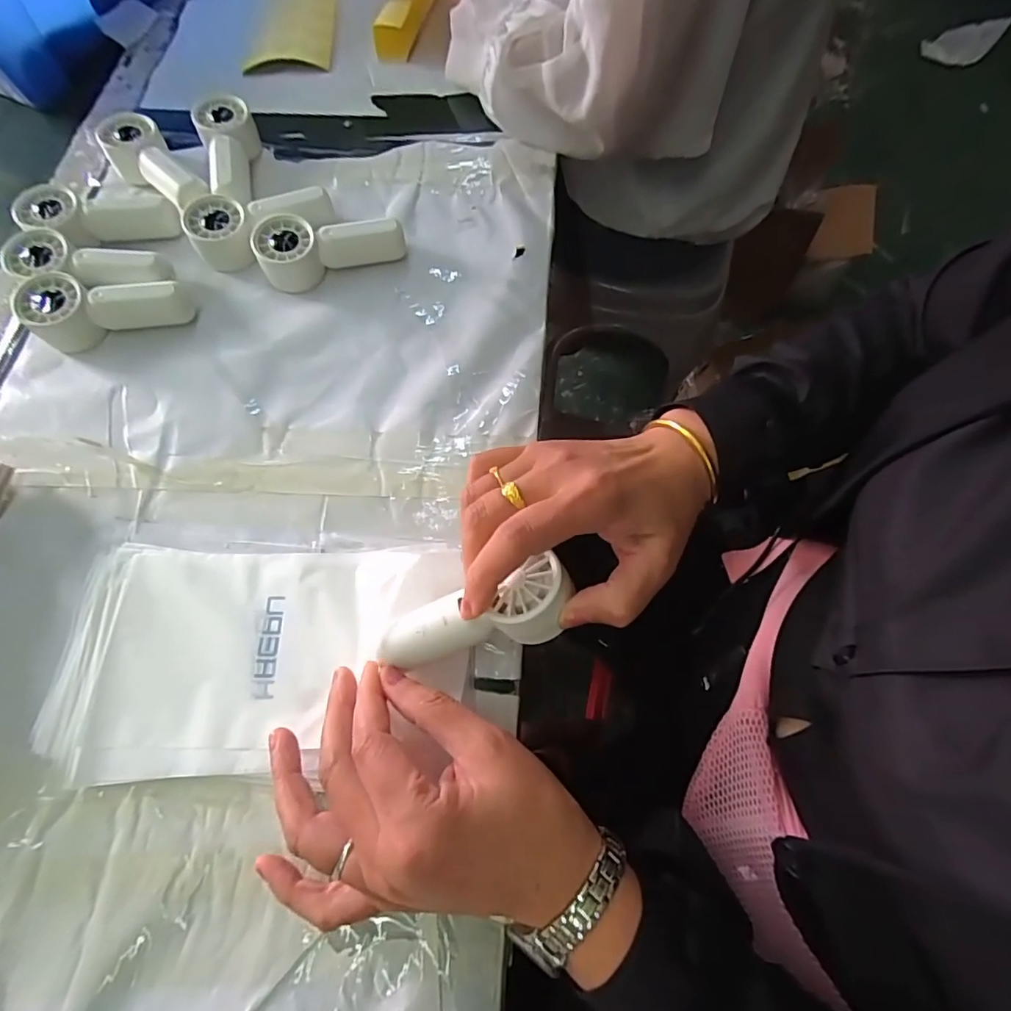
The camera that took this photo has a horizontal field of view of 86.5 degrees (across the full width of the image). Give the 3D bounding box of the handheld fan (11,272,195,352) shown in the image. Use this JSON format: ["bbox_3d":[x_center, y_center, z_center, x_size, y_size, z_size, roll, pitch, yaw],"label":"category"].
[{"bbox_3d":[-0.291,-0.144,0.392,0.110,0.030,0.038,-6,67,-2],"label":"handheld fan"}]

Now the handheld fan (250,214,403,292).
[{"bbox_3d":[-0.135,-0.201,0.417,0.110,0.033,0.043,-11,67,-4],"label":"handheld fan"}]

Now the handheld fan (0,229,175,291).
[{"bbox_3d":[-0.317,-0.177,0.406,0.123,0.031,0.039,8,67,4],"label":"handheld fan"}]

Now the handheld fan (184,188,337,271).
[{"bbox_3d":[-0.190,-0.218,0.423,0.107,0.034,0.042,-10,67,-4],"label":"handheld fan"}]

